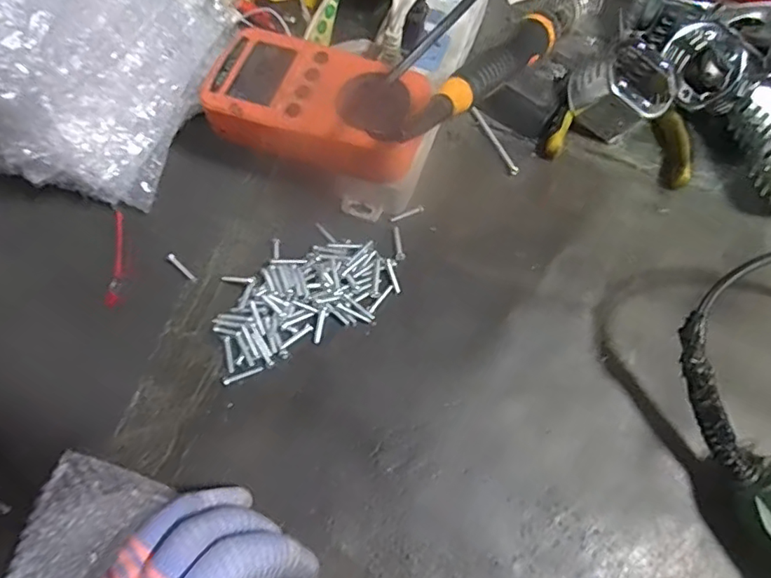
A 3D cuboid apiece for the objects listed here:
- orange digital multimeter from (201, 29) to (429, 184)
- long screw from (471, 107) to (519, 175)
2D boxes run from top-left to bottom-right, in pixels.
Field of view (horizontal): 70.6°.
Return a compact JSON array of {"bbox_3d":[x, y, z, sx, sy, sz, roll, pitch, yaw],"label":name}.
[{"bbox_3d":[-0.040,-0.108,0.322,0.126,0.031,0.072,18,68,8],"label":"orange digital multimeter"},{"bbox_3d":[0.076,-0.102,0.374,0.006,0.008,0.056,-25,70,-9],"label":"long screw"}]

